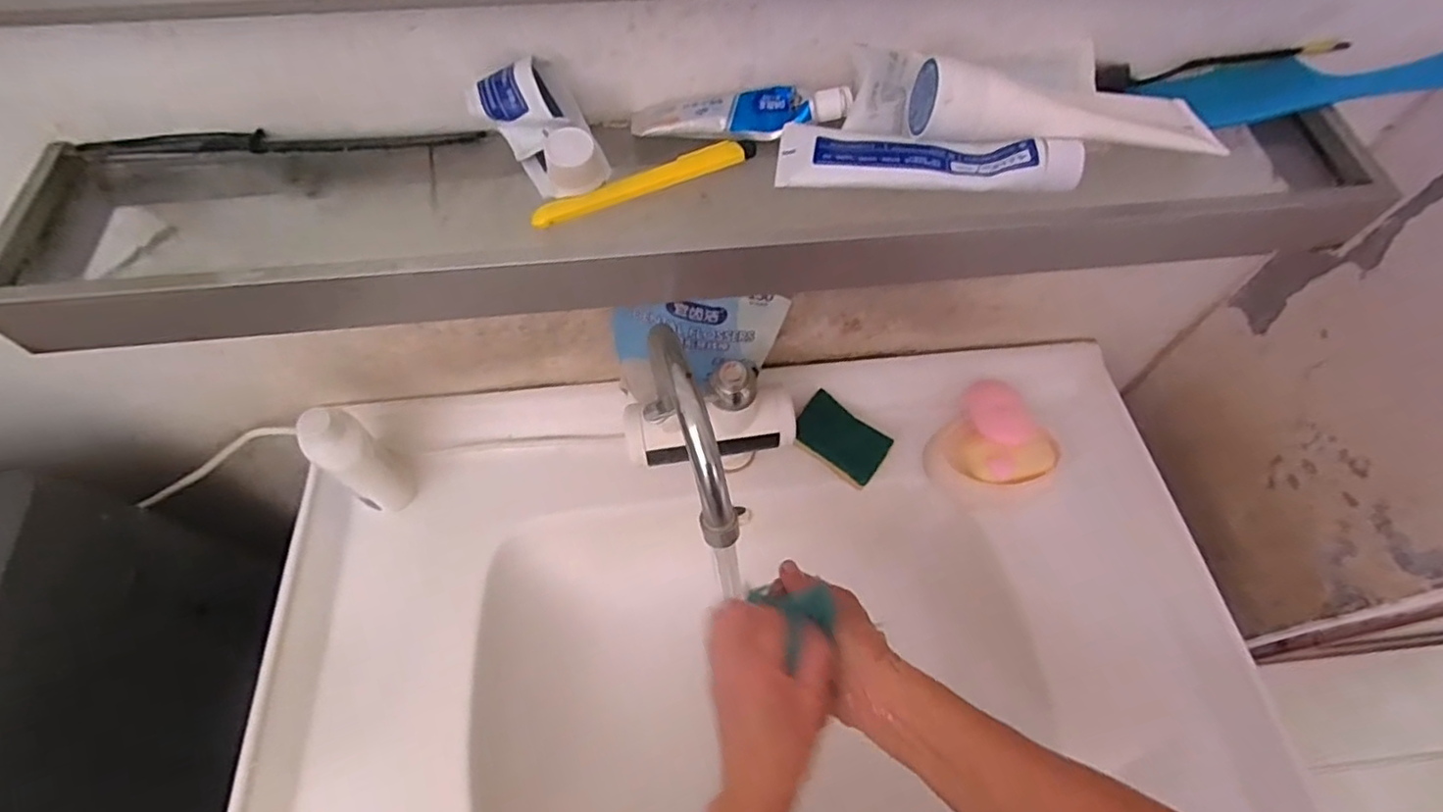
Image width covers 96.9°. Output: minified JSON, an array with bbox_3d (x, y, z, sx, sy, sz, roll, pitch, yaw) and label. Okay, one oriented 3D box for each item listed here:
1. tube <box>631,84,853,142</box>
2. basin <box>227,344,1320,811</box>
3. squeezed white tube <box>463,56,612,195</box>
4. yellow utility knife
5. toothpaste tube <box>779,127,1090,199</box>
[{"bbox_3d":[0.012,-0.177,0.384,0.127,0.016,0.031,-2,62,0],"label":"tube"},{"bbox_3d":[0.027,0.193,0.590,0.808,0.137,0.468,-6,62,-2],"label":"basin"},{"bbox_3d":[-0.099,-0.152,0.352,0.056,0.046,0.077,-23,62,-13],"label":"squeezed white tube"},{"bbox_3d":[-0.042,-0.128,0.363,0.133,0.012,0.015,-25,63,-13],"label":"yellow utility knife"},{"bbox_3d":[0.114,-0.141,0.360,0.161,0.025,0.044,8,60,5],"label":"toothpaste tube"}]

